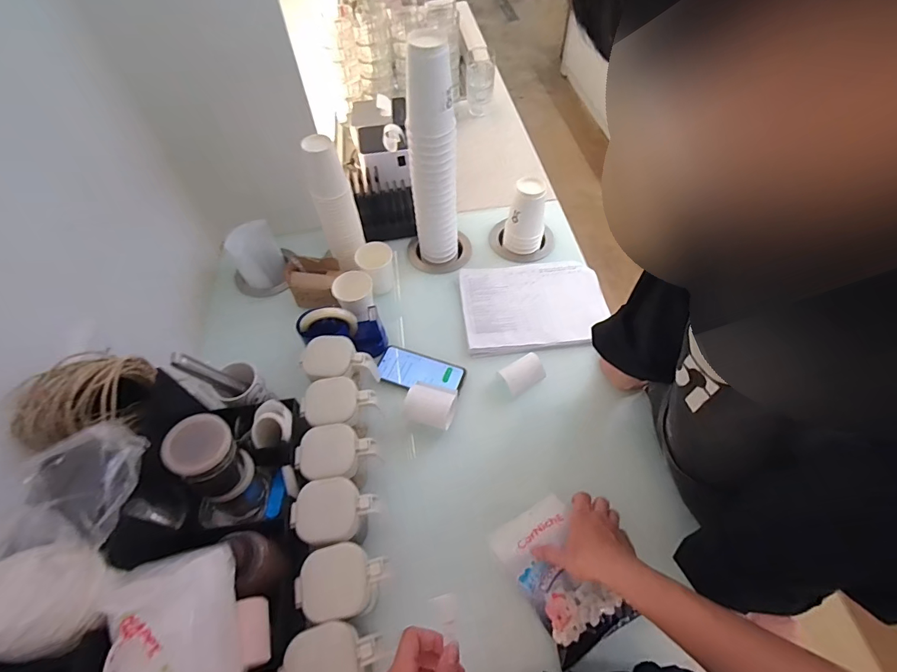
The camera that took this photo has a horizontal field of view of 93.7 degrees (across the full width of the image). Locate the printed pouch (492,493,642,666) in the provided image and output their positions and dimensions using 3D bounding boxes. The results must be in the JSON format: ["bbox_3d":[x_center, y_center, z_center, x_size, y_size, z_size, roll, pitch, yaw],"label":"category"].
[{"bbox_3d":[0.154,0.329,0.590,0.120,0.044,0.178,-25,58,-14],"label":"printed pouch"}]

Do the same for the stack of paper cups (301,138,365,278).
[{"bbox_3d":[-0.220,-0.252,0.831,0.078,0.248,0.080,-22,58,-12],"label":"stack of paper cups"}]

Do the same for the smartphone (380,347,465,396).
[{"bbox_3d":[-0.052,0.069,0.806,0.163,0.015,0.076,13,57,11],"label":"smartphone"}]

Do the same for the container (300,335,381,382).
[{"bbox_3d":[-0.191,0.053,0.756,0.121,0.088,0.082,-9,56,-4],"label":"container"}]

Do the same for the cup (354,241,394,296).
[{"bbox_3d":[-0.150,-0.143,0.882,0.072,0.085,0.070,-1,56,2],"label":"cup"}]

